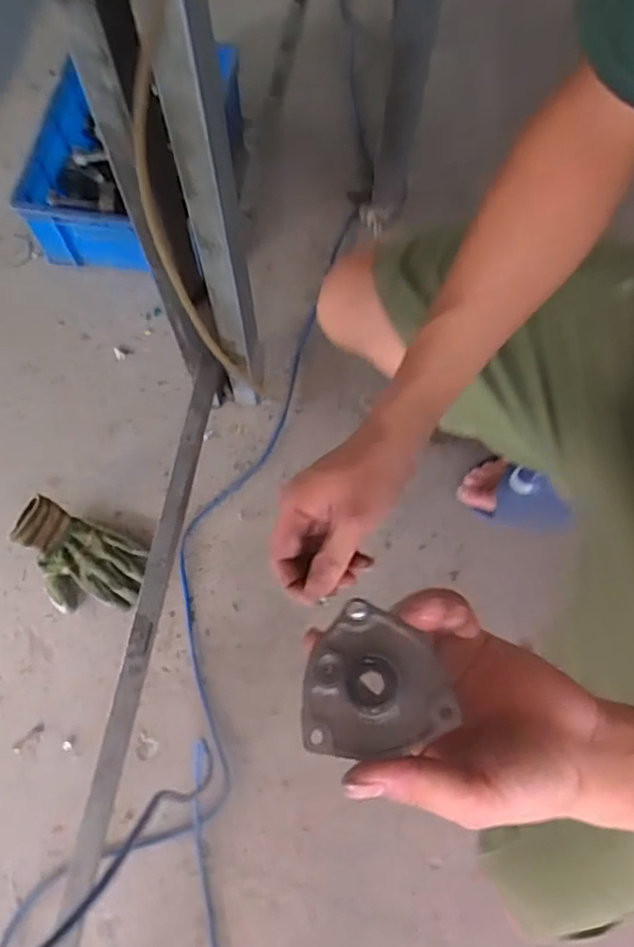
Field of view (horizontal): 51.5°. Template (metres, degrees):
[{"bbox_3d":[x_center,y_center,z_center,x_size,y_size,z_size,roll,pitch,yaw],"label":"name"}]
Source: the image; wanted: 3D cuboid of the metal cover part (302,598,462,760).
[{"bbox_3d":[0.023,0.091,0.294,0.062,0.012,0.063,-11,69,-4],"label":"metal cover part"}]

